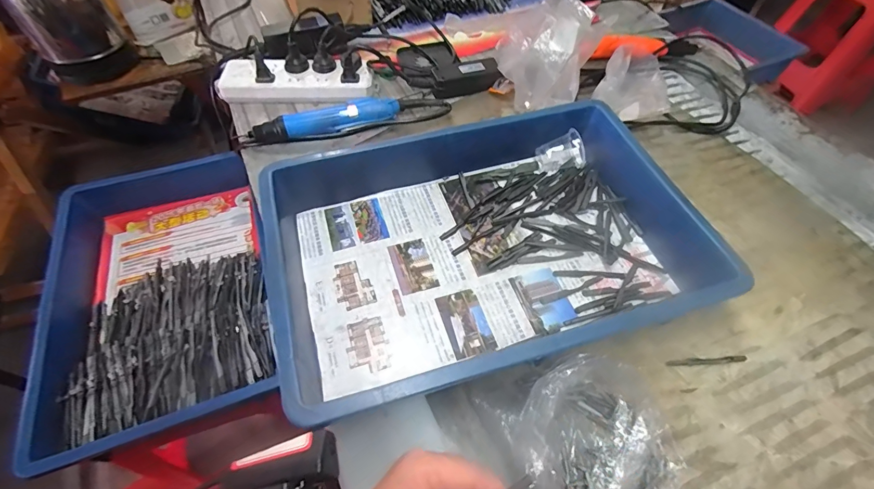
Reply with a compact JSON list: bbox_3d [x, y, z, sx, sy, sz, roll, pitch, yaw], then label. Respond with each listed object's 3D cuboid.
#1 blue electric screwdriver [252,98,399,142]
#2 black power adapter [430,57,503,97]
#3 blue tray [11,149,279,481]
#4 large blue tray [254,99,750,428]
[{"bbox_3d":[-0.156,-0.177,0.564,0.205,0.032,0.045,-17,59,-13],"label":"blue electric screwdriver"},{"bbox_3d":[0.043,-0.263,0.628,0.116,0.032,0.054,-10,58,-9],"label":"black power adapter"},{"bbox_3d":[-0.392,0.061,0.578,0.286,0.082,0.424,-18,58,-12],"label":"blue tray"},{"bbox_3d":[0.060,-0.010,0.429,0.434,0.083,0.282,-14,59,-11],"label":"large blue tray"}]

